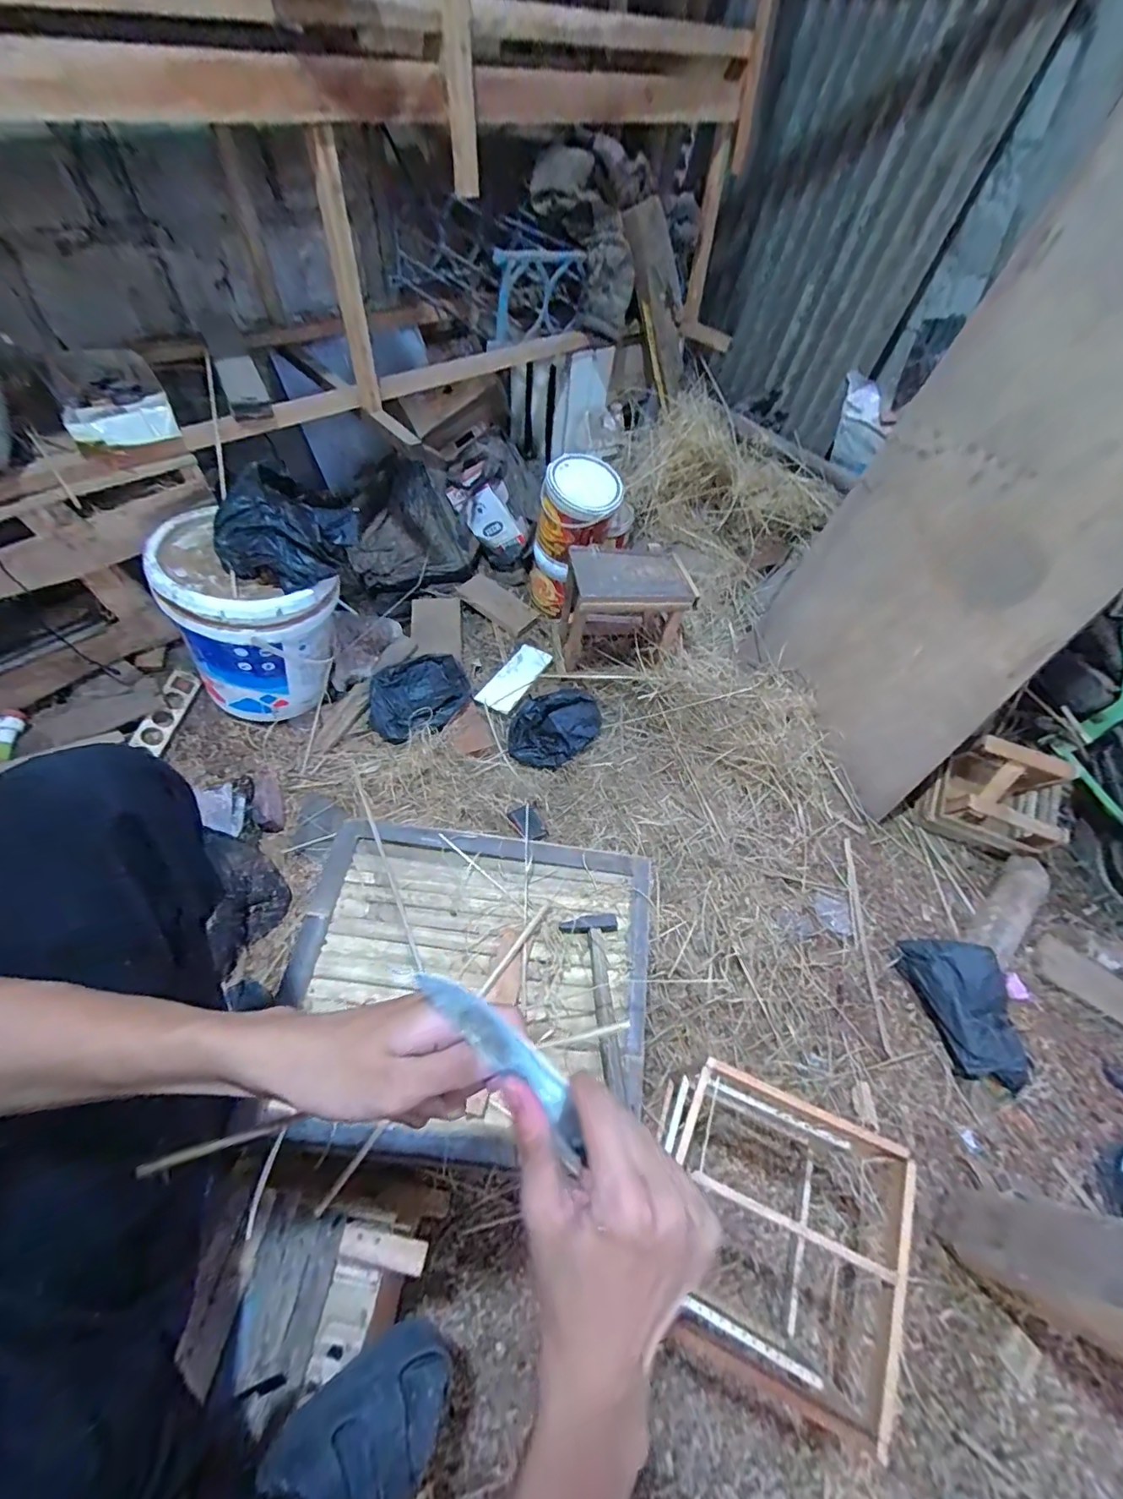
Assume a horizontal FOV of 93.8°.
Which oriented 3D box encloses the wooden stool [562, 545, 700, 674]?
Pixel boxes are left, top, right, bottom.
[{"bbox_3d":[0.144,-0.347,1.269,0.262,0.231,0.205,-5,56,-8],"label":"wooden stool"}]

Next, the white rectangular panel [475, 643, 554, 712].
[{"bbox_3d":[-0.116,-0.176,1.289,0.089,0.014,0.218,26,57,12],"label":"white rectangular panel"}]

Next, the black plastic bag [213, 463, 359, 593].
[{"bbox_3d":[-0.484,-0.377,0.911,0.195,0.126,0.142,14,56,5],"label":"black plastic bag"}]

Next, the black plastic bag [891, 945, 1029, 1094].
[{"bbox_3d":[0.709,0.458,0.927,0.130,0.109,0.246,-7,57,-10],"label":"black plastic bag"}]

